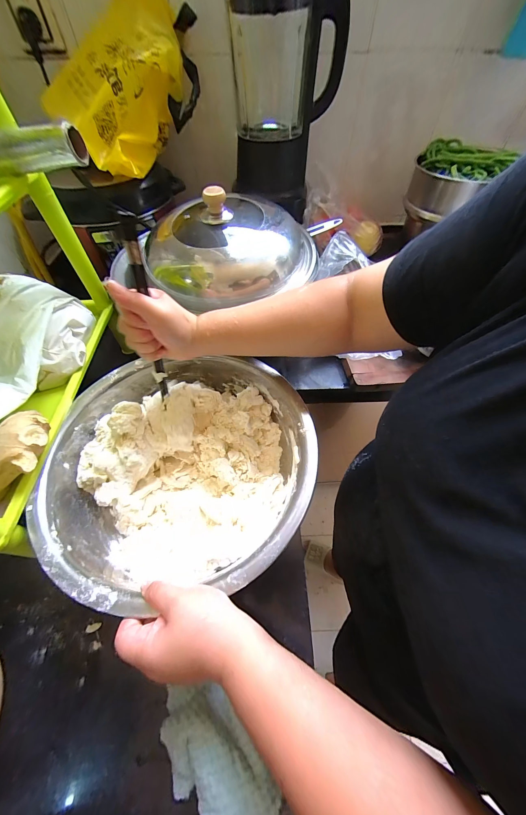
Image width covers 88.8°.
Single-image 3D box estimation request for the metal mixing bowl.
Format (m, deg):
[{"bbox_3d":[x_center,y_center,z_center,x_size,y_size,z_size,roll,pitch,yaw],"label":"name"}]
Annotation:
[{"bbox_3d":[-0.104,0.074,0.376,0.322,0.097,0.310,0,55,0],"label":"metal mixing bowl"}]

